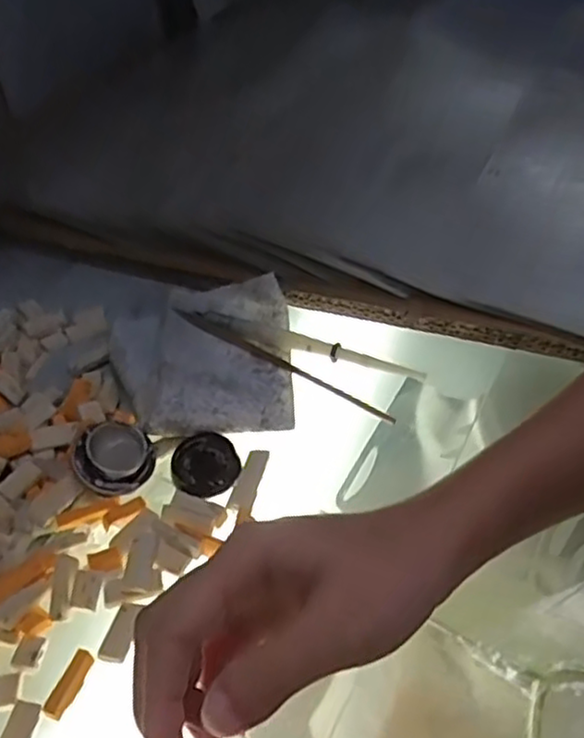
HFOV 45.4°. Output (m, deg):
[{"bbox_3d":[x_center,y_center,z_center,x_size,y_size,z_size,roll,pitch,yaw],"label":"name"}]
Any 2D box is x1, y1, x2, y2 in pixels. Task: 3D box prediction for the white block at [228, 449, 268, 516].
[{"bbox_3d":[-0.020,0.053,0.325,0.011,0.008,0.032,5,45,15],"label":"white block"}]

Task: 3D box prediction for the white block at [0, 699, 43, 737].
[{"bbox_3d":[-0.098,0.129,0.246,0.011,0.004,0.024,4,44,14],"label":"white block"}]

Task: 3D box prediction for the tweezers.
[{"bbox_3d":[-0.008,-0.003,0.376,0.144,0.010,0.009,24,52,31],"label":"tweezers"}]

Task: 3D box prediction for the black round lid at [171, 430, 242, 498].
[{"bbox_3d":[-0.041,0.044,0.327,0.030,0.006,0.031,-5,43,5],"label":"black round lid"}]

